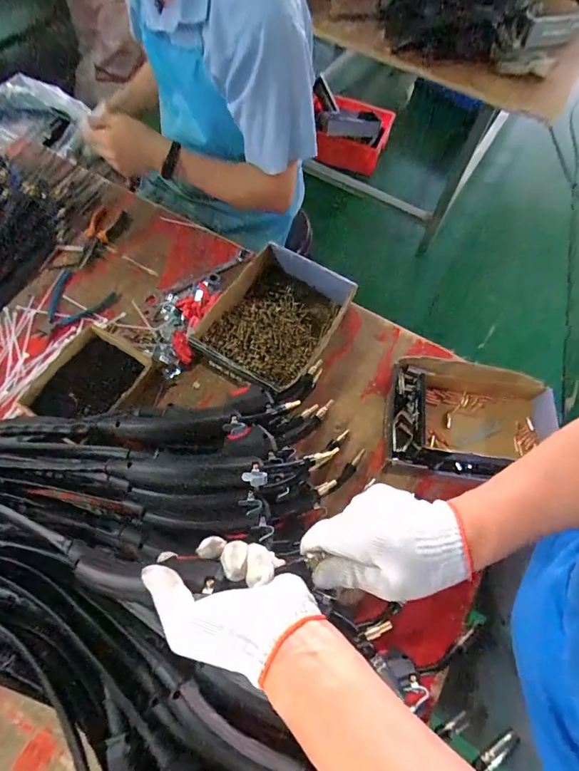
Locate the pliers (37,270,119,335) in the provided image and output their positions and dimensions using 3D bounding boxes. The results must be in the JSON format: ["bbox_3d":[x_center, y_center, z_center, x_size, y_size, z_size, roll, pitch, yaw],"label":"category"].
[{"bbox_3d":[-0.391,-0.138,0.759,0.115,0.013,0.128,25,67,10],"label":"pliers"}]

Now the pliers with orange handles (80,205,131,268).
[{"bbox_3d":[-0.372,-0.295,0.837,0.069,0.014,0.146,13,66,5],"label":"pliers with orange handles"}]

